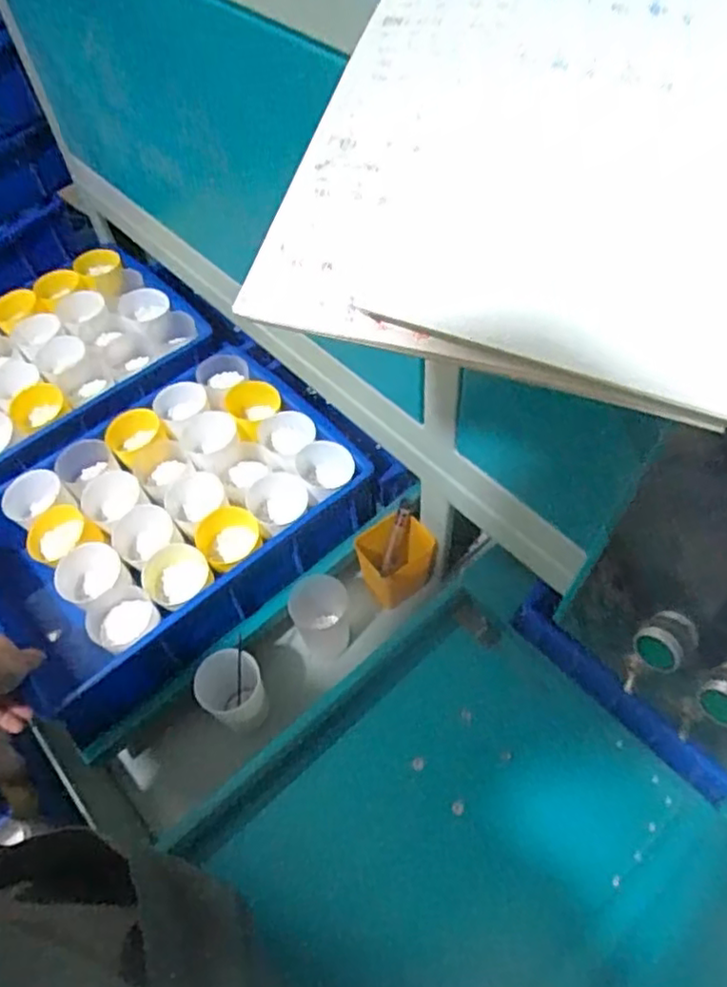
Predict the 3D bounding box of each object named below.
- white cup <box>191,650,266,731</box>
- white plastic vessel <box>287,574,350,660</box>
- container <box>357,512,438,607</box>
[{"bbox_3d":[-0.128,0.200,0.671,0.063,0.067,0.064,-2,55,3],"label":"white cup"},{"bbox_3d":[-0.047,0.139,0.745,0.055,0.100,0.053,-2,55,3],"label":"white plastic vessel"},{"bbox_3d":[0.034,0.081,0.764,0.082,0.098,0.067,-30,59,-16],"label":"container"}]

